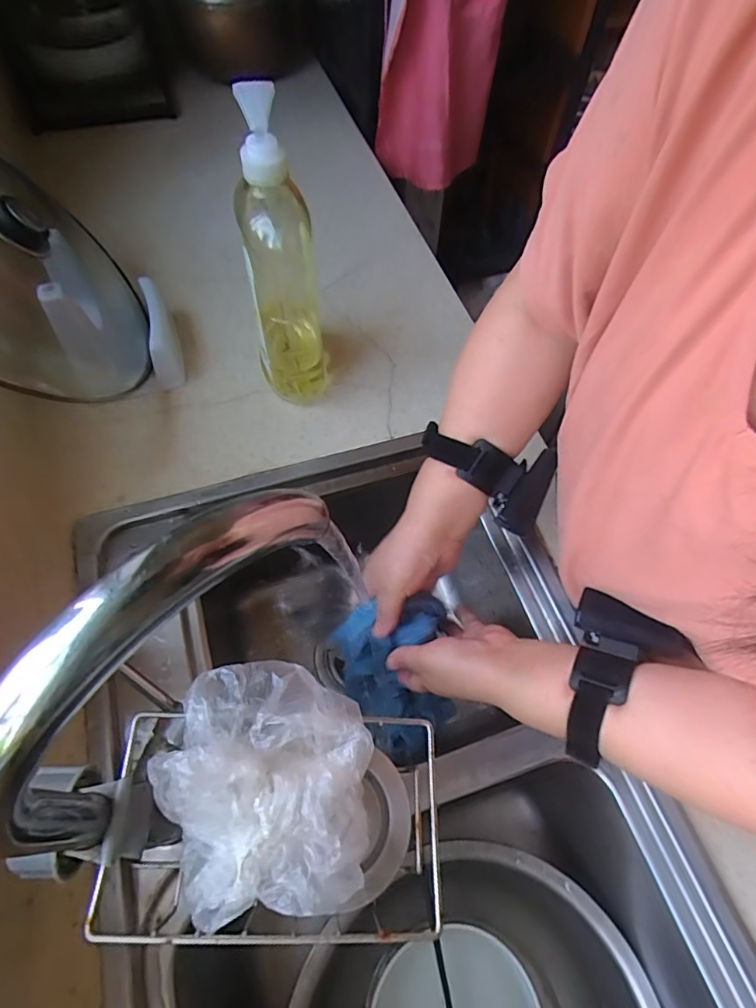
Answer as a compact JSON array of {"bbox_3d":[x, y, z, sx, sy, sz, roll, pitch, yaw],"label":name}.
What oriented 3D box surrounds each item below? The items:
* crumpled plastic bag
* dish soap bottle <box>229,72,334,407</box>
[{"bbox_3d":[-0.058,0.139,0.266,0.102,0.038,0.114,-4,62,-5],"label":"crumpled plastic bag"},{"bbox_3d":[-0.087,-0.220,0.492,0.072,0.273,0.091,-6,61,-5],"label":"dish soap bottle"}]

